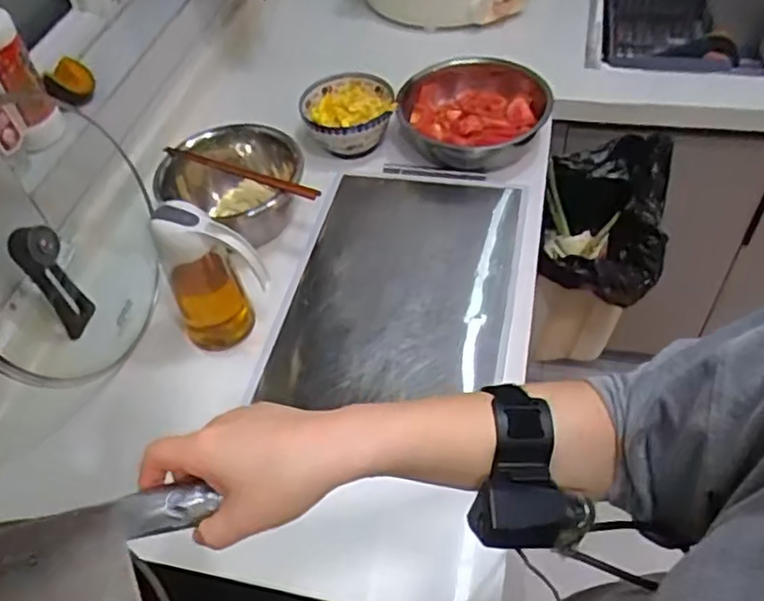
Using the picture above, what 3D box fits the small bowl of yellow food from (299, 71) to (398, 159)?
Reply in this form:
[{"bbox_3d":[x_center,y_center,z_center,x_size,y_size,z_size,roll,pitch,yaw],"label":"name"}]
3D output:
[{"bbox_3d":[-0.049,-0.270,1.002,0.134,0.093,0.148,-10,50,-2],"label":"small bowl of yellow food"}]

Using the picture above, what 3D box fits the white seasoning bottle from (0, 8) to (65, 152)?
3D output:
[{"bbox_3d":[-0.435,-0.274,0.773,0.054,0.196,0.054,-28,53,-17],"label":"white seasoning bottle"}]

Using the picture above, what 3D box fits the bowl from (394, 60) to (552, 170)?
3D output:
[{"bbox_3d":[0.133,-0.267,0.984,0.212,0.094,0.201,-3,50,4],"label":"bowl"}]

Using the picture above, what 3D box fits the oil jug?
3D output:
[{"bbox_3d":[-0.194,-0.030,0.750,0.100,0.179,0.082,-26,53,-15],"label":"oil jug"}]

